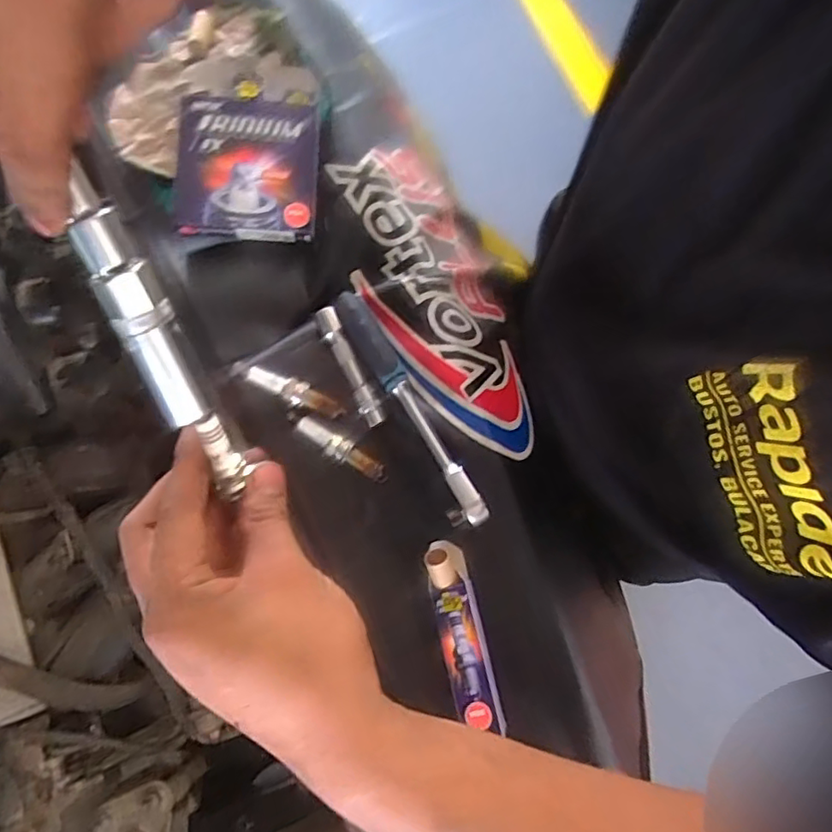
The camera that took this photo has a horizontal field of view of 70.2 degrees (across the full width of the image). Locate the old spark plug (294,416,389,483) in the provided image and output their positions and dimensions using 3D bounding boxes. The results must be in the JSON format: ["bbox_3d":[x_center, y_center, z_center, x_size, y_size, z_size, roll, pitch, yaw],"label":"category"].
[{"bbox_3d":[-0.053,0.024,0.419,0.071,0.013,0.016,31,79,5],"label":"old spark plug"}]

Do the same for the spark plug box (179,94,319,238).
[{"bbox_3d":[-0.126,-0.187,0.446,0.101,0.019,0.107,2,89,-9],"label":"spark plug box"}]

